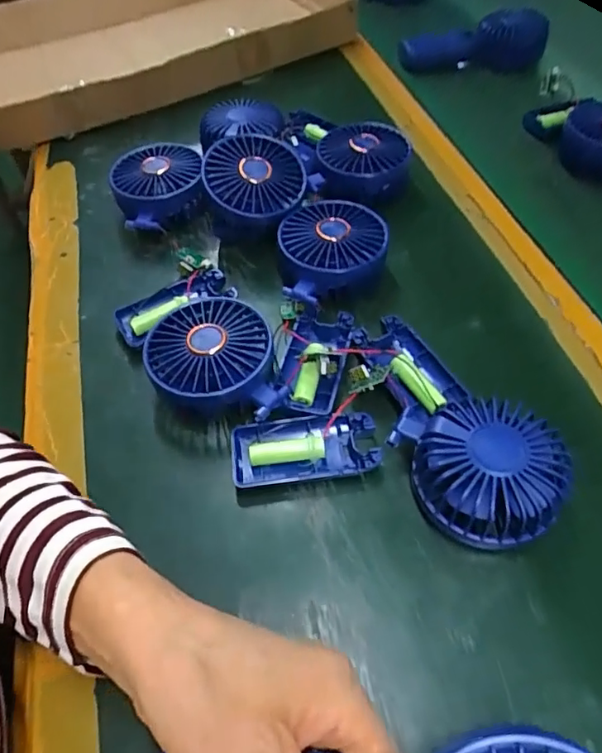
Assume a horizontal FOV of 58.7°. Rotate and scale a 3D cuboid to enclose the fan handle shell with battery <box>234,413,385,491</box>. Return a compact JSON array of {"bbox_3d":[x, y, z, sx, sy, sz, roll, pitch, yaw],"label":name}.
[{"bbox_3d":[0.002,0.050,0.349,0.093,0.019,0.044,-7,54,-2],"label":"fan handle shell with battery"}]

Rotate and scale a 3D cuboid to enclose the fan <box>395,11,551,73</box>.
[{"bbox_3d":[0.216,-0.416,0.679,0.173,0.081,0.038,12,55,11],"label":"fan"}]

